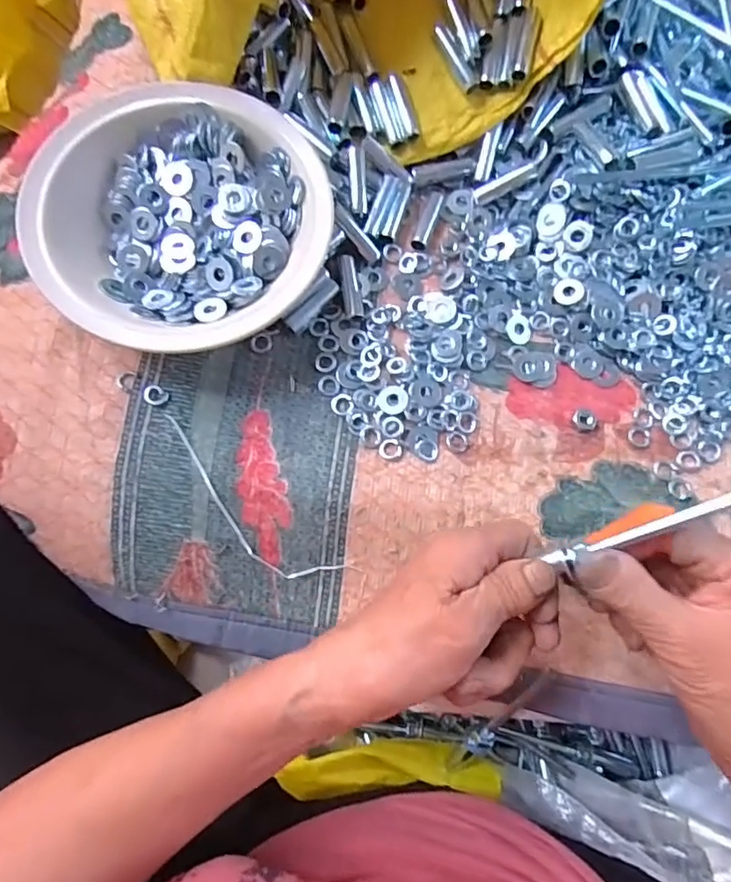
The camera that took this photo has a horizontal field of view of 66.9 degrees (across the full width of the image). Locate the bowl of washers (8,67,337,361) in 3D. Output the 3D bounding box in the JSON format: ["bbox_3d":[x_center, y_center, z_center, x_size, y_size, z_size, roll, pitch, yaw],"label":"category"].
[{"bbox_3d":[-0.107,-0.131,0.335,0.160,0.055,0.166,0,78,-1],"label":"bowl of washers"}]

